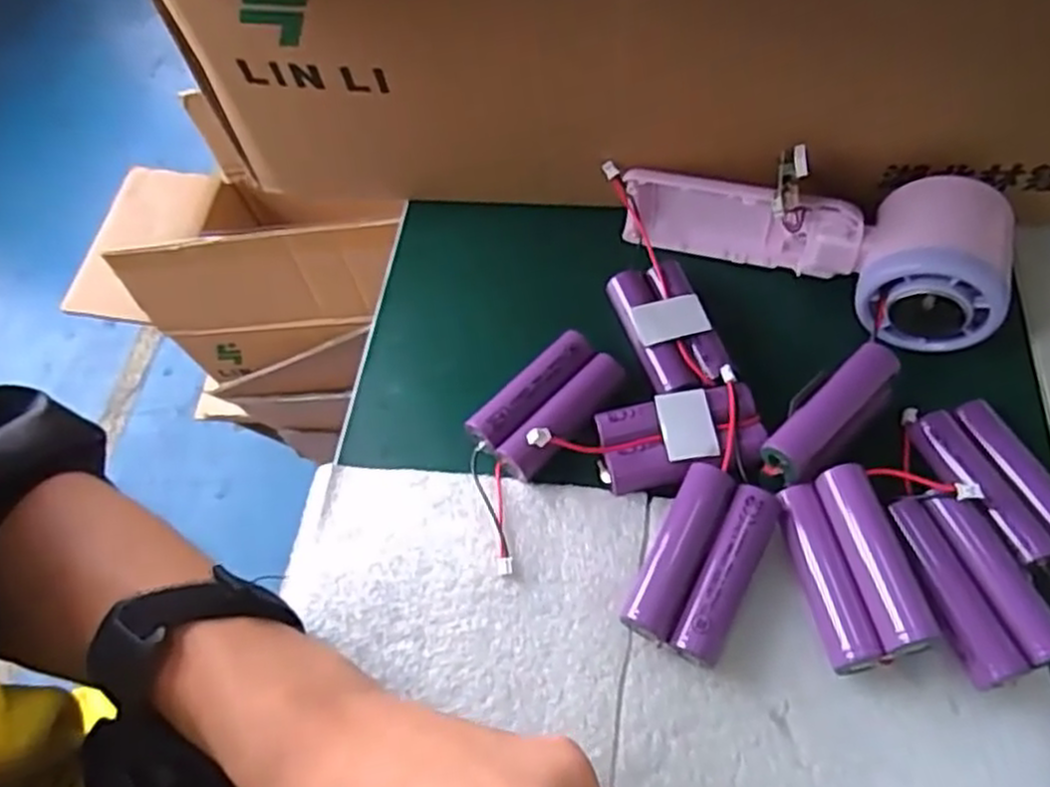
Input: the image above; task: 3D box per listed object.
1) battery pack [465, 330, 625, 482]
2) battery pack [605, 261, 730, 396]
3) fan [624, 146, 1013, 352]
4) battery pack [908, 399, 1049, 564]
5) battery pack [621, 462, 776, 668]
[{"bbox_3d":[0.010,0.005,0.328,0.033,0.018,0.066,39,71,24],"label":"battery pack"},{"bbox_3d":[0.064,-0.028,0.344,0.034,0.018,0.066,-16,60,-3],"label":"battery pack"},{"bbox_3d":[0.122,-0.067,0.339,0.164,0.059,0.056,11,62,11],"label":"fan"},{"bbox_3d":[0.184,0.035,0.298,0.038,0.023,0.066,-22,60,-6],"label":"battery pack"},{"bbox_3d":[0.064,0.062,0.281,0.036,0.024,0.067,23,65,18],"label":"battery pack"}]

